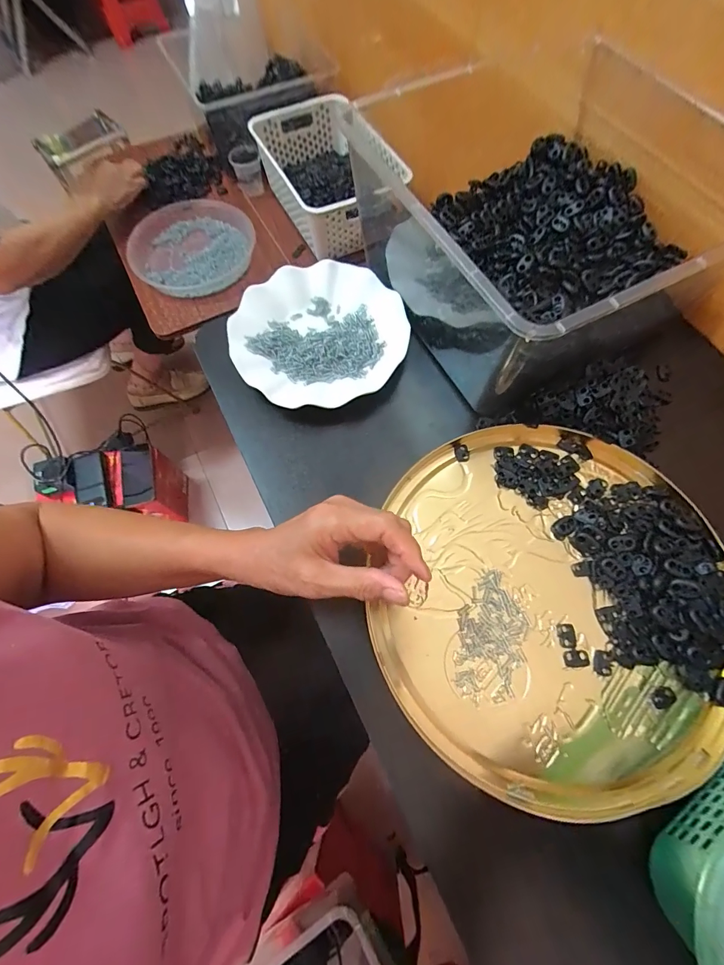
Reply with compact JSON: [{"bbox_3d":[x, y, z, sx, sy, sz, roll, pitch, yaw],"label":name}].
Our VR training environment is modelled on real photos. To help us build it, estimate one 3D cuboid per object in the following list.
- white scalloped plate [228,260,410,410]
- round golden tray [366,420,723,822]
[{"bbox_3d":[-0.046,-0.157,0.420,0.177,0.028,0.175,0,68,1],"label":"white scalloped plate"},{"bbox_3d":[0.161,0.085,0.326,0.277,0.021,0.292,0,68,1],"label":"round golden tray"}]

